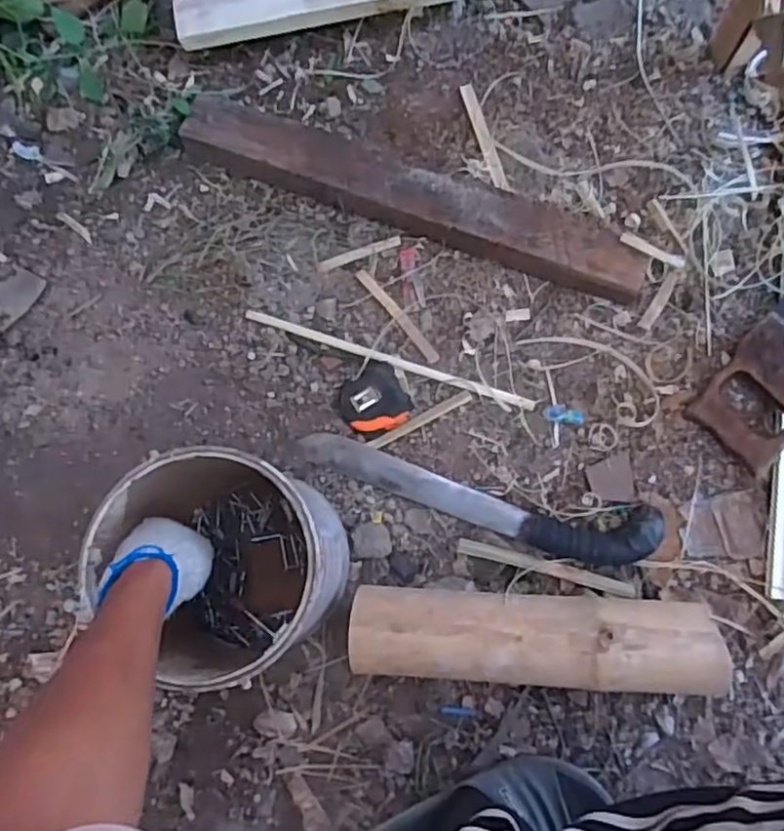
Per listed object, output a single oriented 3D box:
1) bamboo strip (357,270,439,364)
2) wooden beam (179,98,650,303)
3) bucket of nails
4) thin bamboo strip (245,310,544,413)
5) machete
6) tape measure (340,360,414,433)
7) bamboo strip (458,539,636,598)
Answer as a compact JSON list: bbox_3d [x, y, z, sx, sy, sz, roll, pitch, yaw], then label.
[{"bbox_3d":[0.006,-0.112,0.735,0.013,0.004,0.136,-39,80,-1],"label":"bamboo strip"},{"bbox_3d":[0.018,-0.242,0.724,0.532,0.044,0.078,23,85,8],"label":"wooden beam"},{"bbox_3d":[-0.148,0.128,0.593,0.192,0.184,0.182,-1,82,5],"label":"bucket of nails"},{"bbox_3d":[-0.005,-0.062,0.721,0.328,0.010,0.012,18,84,8],"label":"thin bamboo strip"},{"bbox_3d":[0.079,0.086,0.675,0.372,0.041,0.065,13,84,7],"label":"machete"},{"bbox_3d":[-0.021,-0.016,0.704,0.071,0.042,0.076,-29,80,1],"label":"tape measure"},{"bbox_3d":[0.154,0.153,0.662,0.175,0.013,0.015,13,84,7],"label":"bamboo strip"}]

